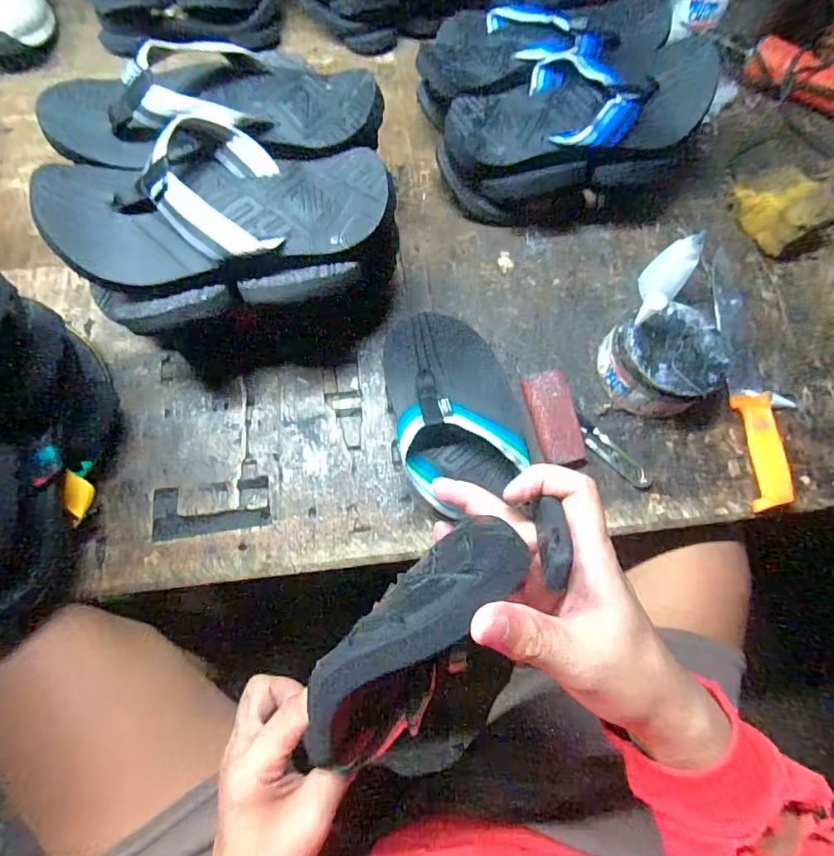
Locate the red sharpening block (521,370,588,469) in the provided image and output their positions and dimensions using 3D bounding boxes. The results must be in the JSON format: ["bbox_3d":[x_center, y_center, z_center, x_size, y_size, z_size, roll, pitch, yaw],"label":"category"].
[{"bbox_3d":[0.131,-0.007,0.457,0.039,0.020,0.092,-11,72,-6],"label":"red sharpening block"}]

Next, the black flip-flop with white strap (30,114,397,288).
[{"bbox_3d":[-0.155,-0.174,0.373,0.270,0.057,0.120,-9,72,-6],"label":"black flip-flop with white strap"}]

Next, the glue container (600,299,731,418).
[{"bbox_3d":[0.235,-0.063,0.457,0.097,0.065,0.092,1,71,-2],"label":"glue container"}]

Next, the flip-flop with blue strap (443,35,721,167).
[{"bbox_3d":[0.167,-0.319,0.483,0.274,0.044,0.101,-9,72,-6],"label":"flip-flop with blue strap"}]

